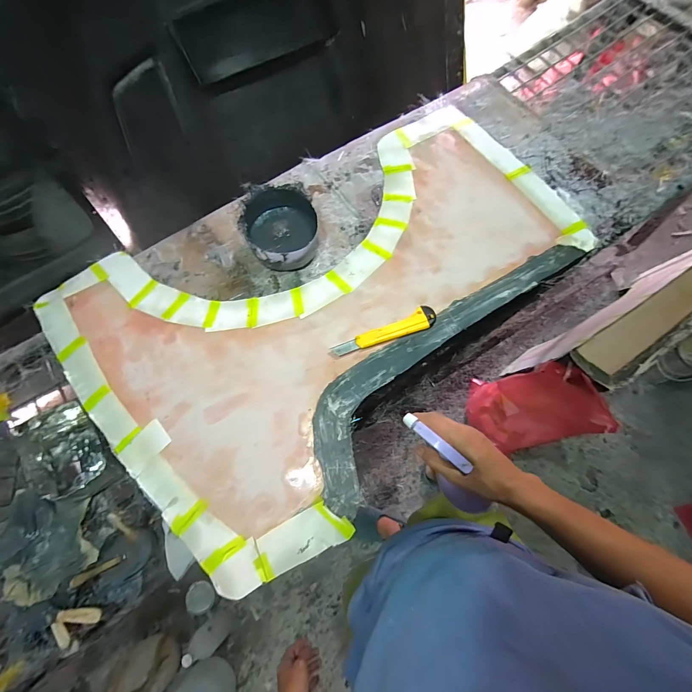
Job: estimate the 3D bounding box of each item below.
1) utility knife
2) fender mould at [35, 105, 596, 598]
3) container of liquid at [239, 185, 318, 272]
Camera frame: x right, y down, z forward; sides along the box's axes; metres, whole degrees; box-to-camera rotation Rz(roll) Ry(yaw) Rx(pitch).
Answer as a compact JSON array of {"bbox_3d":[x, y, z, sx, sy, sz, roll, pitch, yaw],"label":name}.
[{"bbox_3d":[0.067,-0.024,0.572,0.185,0.013,0.036,-20,72,-6],"label":"utility knife"},{"bbox_3d":[-0.018,-0.123,0.611,0.889,0.038,0.593,-41,75,-13],"label":"fender mould"},{"bbox_3d":[-0.154,-0.272,0.802,0.173,0.105,0.170,-10,71,-3],"label":"container of liquid"}]

